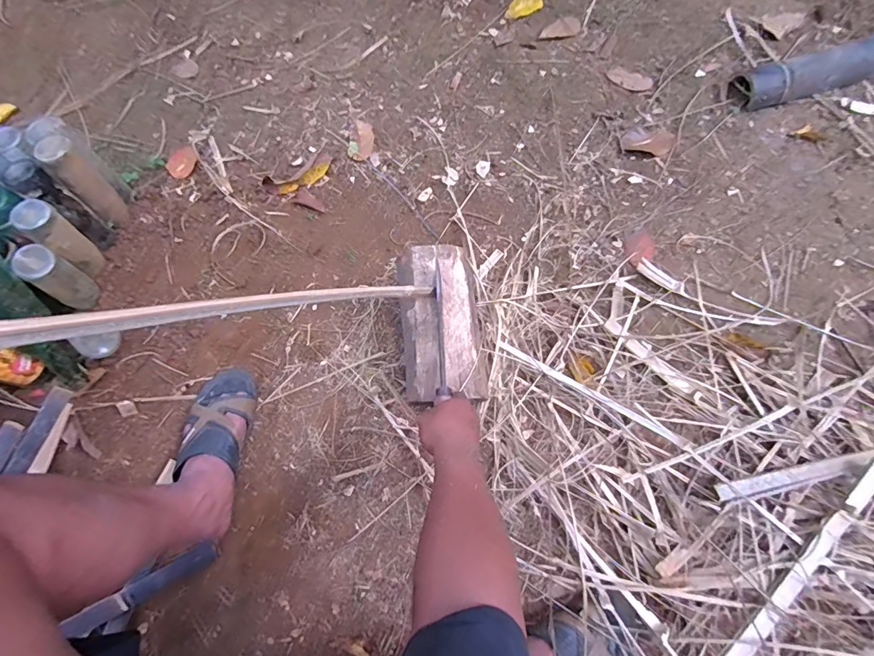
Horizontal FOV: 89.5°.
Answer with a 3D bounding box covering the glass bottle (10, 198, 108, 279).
[{"bbox_3d":[-0.651,-0.154,0.775,0.051,0.157,0.059,30,73,12],"label":"glass bottle"}]

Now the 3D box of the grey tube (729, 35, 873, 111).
[{"bbox_3d":[1.106,-0.660,1.011,0.858,0.081,0.087,-16,70,-4],"label":"grey tube"}]

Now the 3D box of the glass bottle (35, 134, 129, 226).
[{"bbox_3d":[-0.654,-0.268,0.835,0.056,0.197,0.064,40,75,15],"label":"glass bottle"}]

